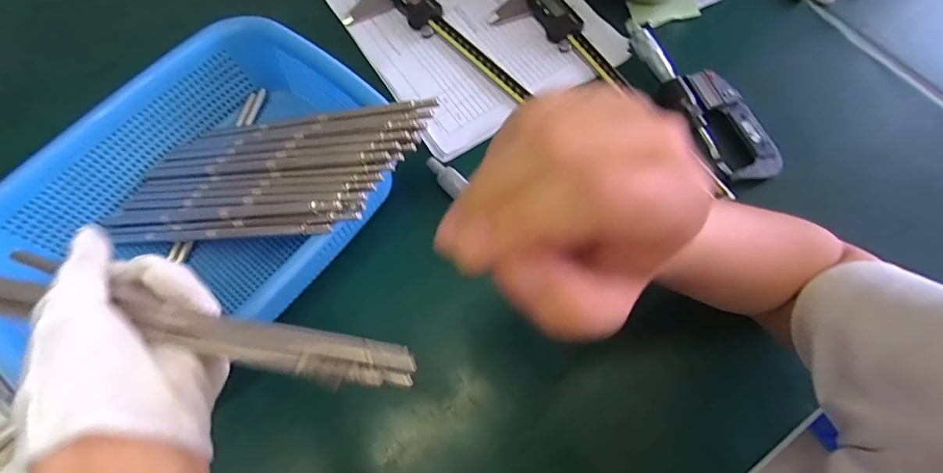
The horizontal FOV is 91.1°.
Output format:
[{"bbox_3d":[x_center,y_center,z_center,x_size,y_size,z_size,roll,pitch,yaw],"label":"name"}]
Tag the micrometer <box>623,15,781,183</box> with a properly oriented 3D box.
[{"bbox_3d":[0.207,-0.129,0.421,0.055,0.021,0.188,-28,70,-9],"label":"micrometer"}]

